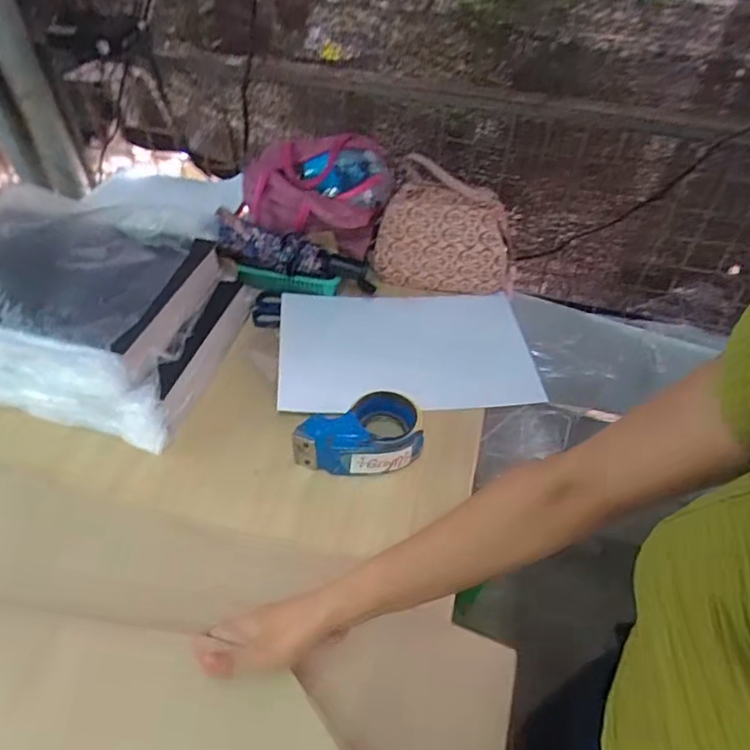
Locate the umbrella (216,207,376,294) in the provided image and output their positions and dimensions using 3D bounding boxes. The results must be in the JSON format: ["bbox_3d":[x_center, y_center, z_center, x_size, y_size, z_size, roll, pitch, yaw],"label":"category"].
[{"bbox_3d":[-0.124,-0.191,0.886,0.269,0.063,0.056,15,46,-11],"label":"umbrella"}]

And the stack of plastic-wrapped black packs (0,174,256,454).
[{"bbox_3d":[-0.431,-0.118,0.783,0.423,0.182,0.329,11,48,9],"label":"stack of plastic-wrapped black packs"}]

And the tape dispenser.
[{"bbox_3d":[-0.022,0.071,0.700,0.162,0.054,0.100,-3,47,-4],"label":"tape dispenser"}]

